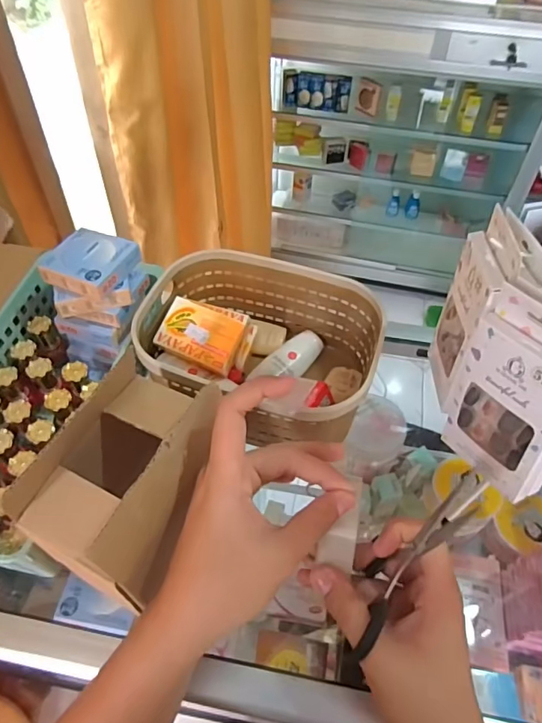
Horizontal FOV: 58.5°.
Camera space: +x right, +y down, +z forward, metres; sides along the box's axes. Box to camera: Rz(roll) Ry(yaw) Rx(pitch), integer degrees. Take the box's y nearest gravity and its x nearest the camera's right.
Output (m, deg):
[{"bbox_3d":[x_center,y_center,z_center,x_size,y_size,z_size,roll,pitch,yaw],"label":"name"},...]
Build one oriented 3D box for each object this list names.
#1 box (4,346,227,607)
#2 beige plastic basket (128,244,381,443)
[{"bbox_3d":[-0.094,0.076,0.326,0.098,0.083,0.127,25,55,18],"label":"box"},{"bbox_3d":[-0.017,-0.013,0.470,0.210,0.097,0.153,14,52,10],"label":"beige plastic basket"}]

